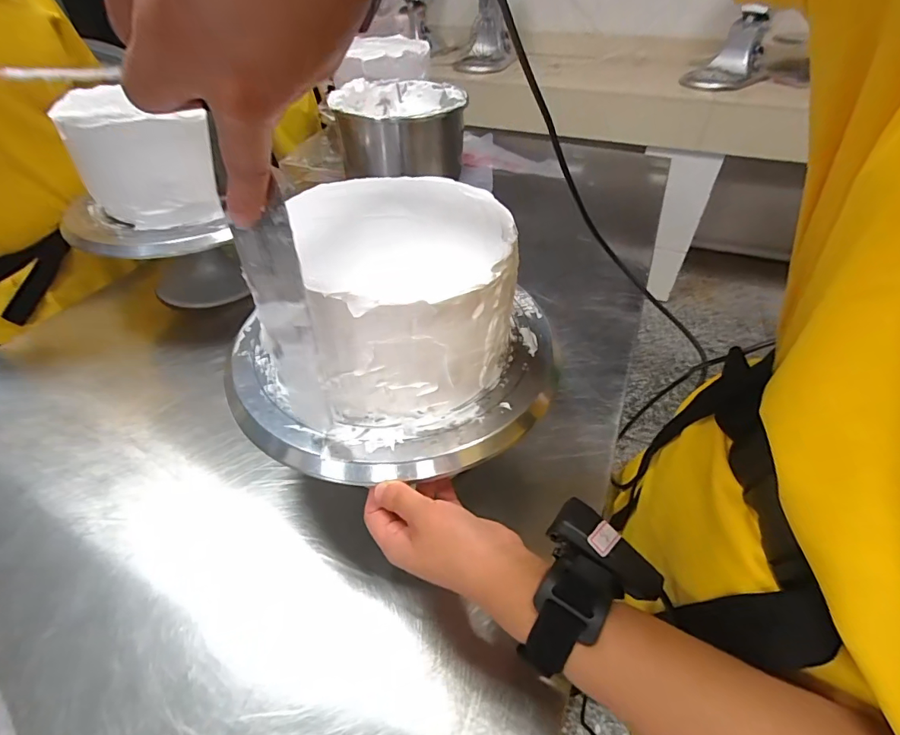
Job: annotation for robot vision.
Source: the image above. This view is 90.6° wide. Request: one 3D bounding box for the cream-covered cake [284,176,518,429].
[{"bbox_3d":[-0.033,-0.065,0.369,0.177,0.125,0.197,-10,44,-10],"label":"cream-covered cake"}]

